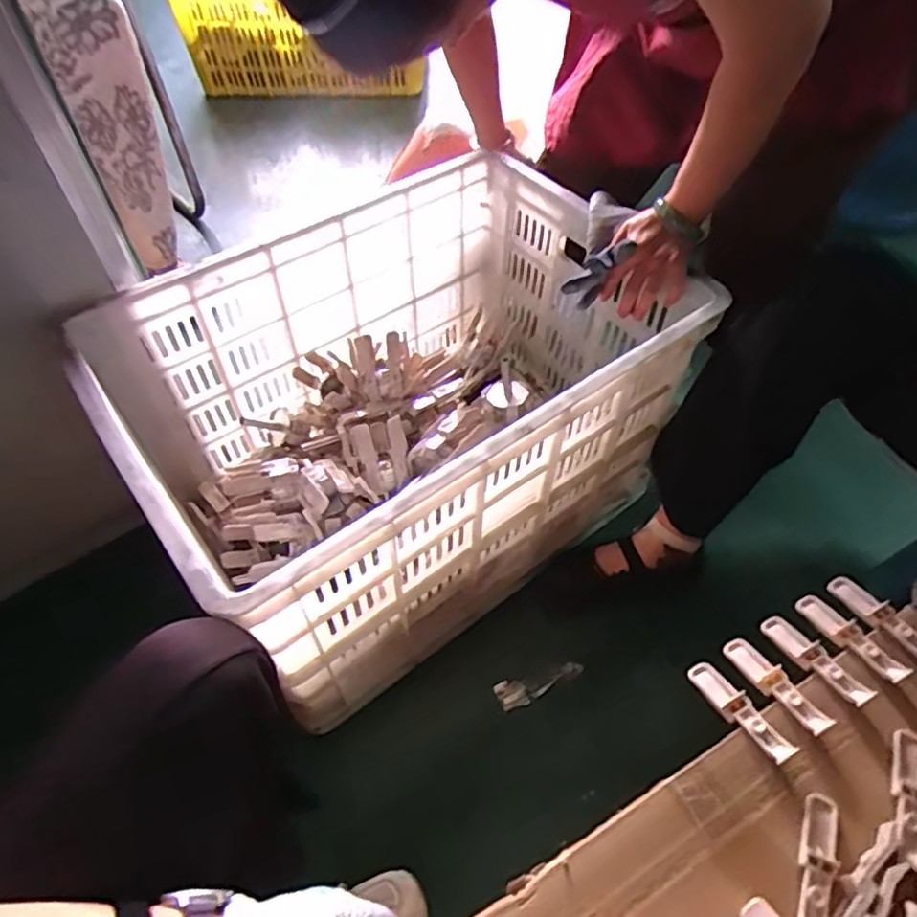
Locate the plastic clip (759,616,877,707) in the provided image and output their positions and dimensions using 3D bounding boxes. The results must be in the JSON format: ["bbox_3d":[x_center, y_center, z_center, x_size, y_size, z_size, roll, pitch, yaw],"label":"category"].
[{"bbox_3d":[0.309,0.172,0.551,0.026,0.015,0.099,-24,35,-16],"label":"plastic clip"}]

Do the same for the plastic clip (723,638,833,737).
[{"bbox_3d":[0.268,0.192,0.538,0.024,0.016,0.099,-22,34,-15],"label":"plastic clip"}]

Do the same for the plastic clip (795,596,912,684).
[{"bbox_3d":[0.349,0.158,0.564,0.029,0.012,0.098,-23,36,-15],"label":"plastic clip"}]

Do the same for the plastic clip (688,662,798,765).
[{"bbox_3d":[0.233,0.209,0.528,0.024,0.014,0.098,-24,34,-16],"label":"plastic clip"}]

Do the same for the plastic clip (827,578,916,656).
[{"bbox_3d":[0.381,0.143,0.570,0.025,0.014,0.097,-23,38,-15],"label":"plastic clip"}]

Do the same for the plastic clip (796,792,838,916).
[{"bbox_3d":[0.257,0.291,0.455,0.022,0.011,0.099,21,56,16],"label":"plastic clip"}]

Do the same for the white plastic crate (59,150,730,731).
[{"bbox_3d":[-0.077,-0.065,0.894,0.665,0.376,0.506,-30,58,-20],"label":"white plastic crate"}]

